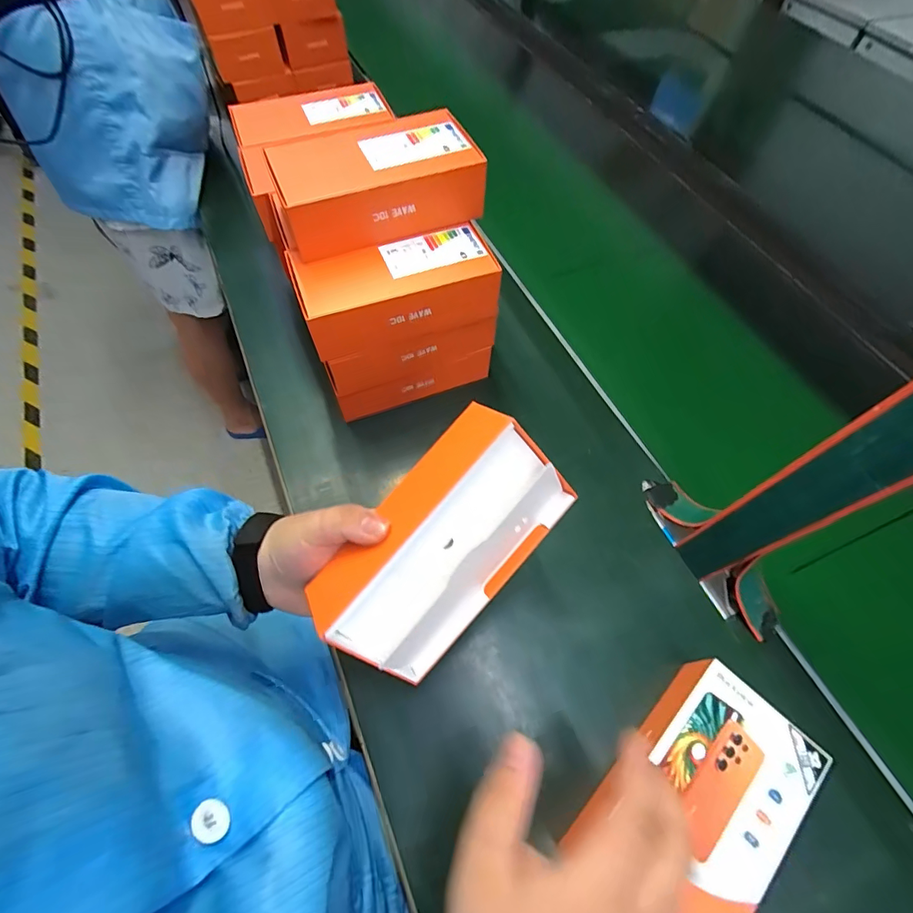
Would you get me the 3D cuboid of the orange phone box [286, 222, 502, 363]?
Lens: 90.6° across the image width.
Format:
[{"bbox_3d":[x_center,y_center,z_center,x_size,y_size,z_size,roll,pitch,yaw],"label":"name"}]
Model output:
[{"bbox_3d":[-0.060,-0.170,0.453,0.190,0.057,0.090,-17,63,-11],"label":"orange phone box"}]

